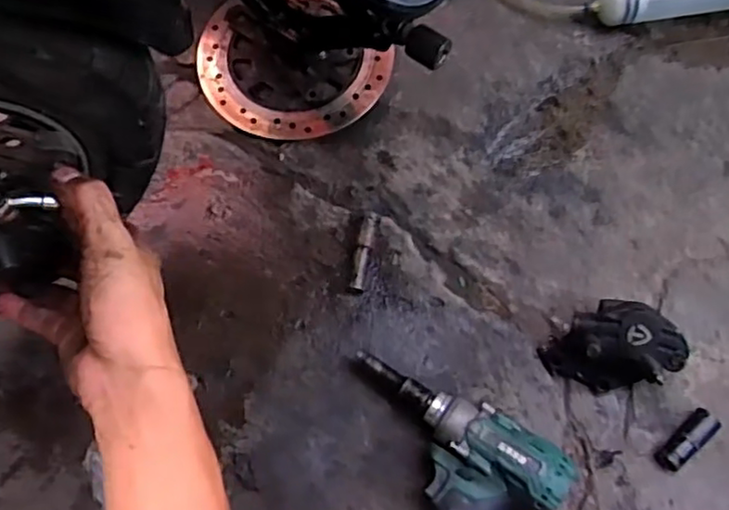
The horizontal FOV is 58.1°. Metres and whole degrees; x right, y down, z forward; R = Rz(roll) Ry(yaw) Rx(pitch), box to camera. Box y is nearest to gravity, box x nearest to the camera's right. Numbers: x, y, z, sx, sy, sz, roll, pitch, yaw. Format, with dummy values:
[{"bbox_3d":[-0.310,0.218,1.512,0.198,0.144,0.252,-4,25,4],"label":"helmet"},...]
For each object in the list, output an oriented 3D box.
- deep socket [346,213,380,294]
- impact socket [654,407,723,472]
[{"bbox_3d":[-0.001,-0.002,0.642,0.016,0.021,0.079,11,73,5],"label":"deep socket"},{"bbox_3d":[0.285,0.163,0.577,0.062,0.027,0.022,-40,75,-11],"label":"impact socket"}]

